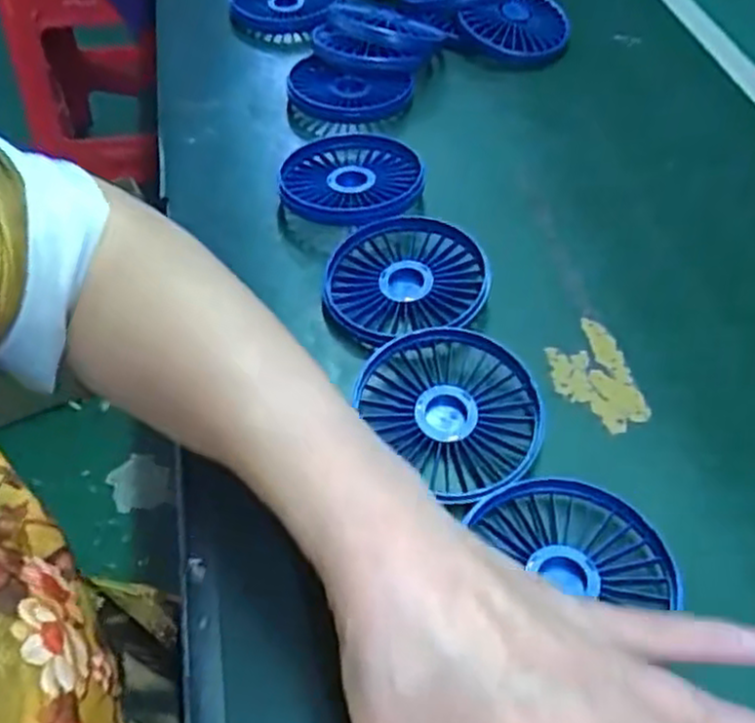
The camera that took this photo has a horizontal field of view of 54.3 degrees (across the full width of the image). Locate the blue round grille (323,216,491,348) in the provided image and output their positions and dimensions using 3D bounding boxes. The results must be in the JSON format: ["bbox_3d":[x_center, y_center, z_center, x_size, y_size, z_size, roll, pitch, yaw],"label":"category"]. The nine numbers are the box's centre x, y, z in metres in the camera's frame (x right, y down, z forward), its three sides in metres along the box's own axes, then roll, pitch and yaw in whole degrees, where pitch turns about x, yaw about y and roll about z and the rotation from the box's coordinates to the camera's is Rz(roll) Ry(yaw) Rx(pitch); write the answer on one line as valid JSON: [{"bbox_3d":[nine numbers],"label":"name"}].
[{"bbox_3d":[0.015,-0.045,0.407,0.087,0.021,0.083,0,50,0],"label":"blue round grille"}]

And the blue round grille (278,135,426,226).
[{"bbox_3d":[-0.016,-0.113,0.454,0.086,0.013,0.086,0,50,0],"label":"blue round grille"}]

